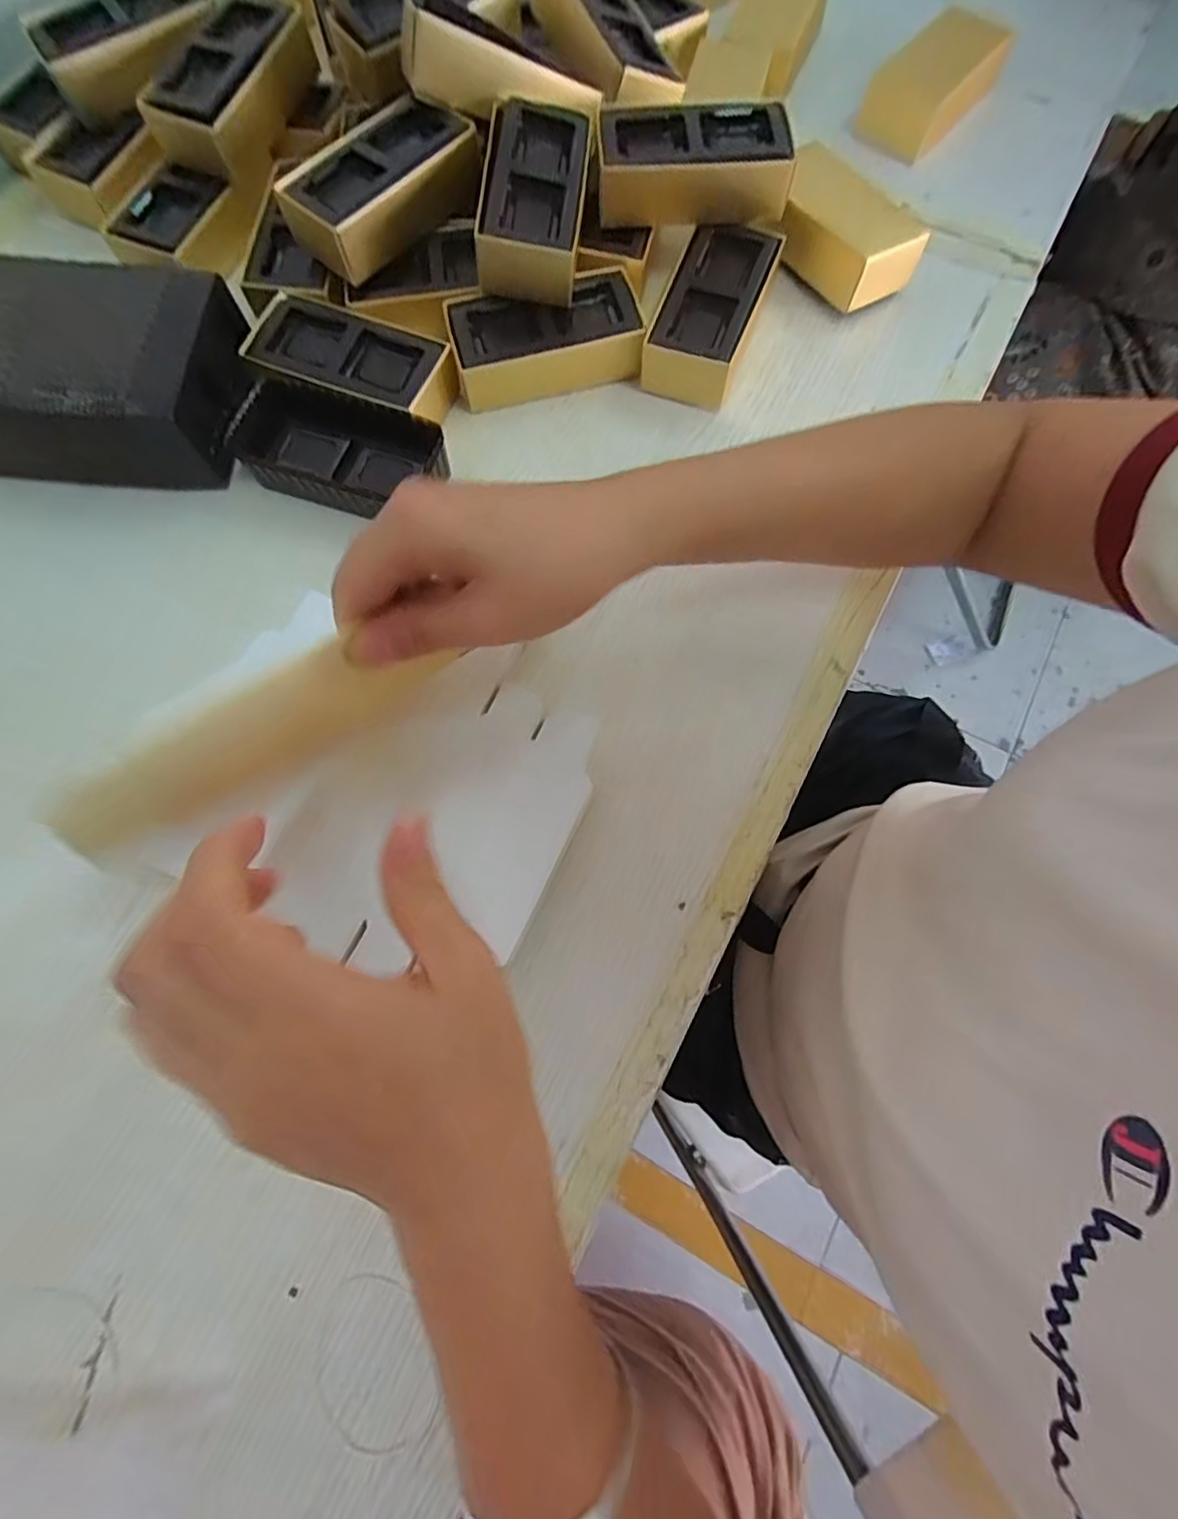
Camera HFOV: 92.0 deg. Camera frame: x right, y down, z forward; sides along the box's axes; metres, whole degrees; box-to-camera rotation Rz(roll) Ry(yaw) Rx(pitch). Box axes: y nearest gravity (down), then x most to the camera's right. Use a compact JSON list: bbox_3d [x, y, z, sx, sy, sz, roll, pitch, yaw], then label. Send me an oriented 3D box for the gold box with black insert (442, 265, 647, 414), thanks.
[{"bbox_3d":[-0.027,-0.262,0.358,0.114,0.037,0.059,-11,75,-4],"label":"gold box with black insert"}]

